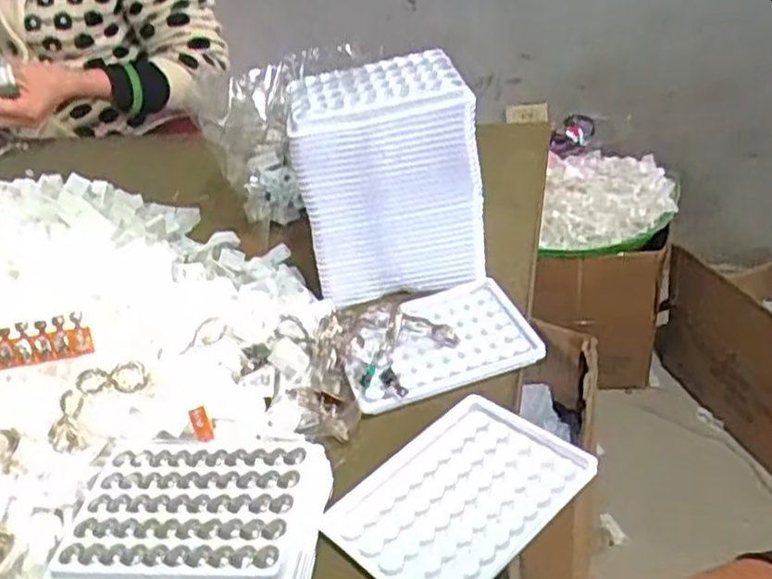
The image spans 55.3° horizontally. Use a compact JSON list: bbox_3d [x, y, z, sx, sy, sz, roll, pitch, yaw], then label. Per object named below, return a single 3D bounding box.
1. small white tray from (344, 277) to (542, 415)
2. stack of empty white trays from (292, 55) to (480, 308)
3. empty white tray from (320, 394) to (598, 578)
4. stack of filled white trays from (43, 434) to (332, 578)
[{"bbox_3d":[0.031,0.031,0.524,0.126,0.018,0.107,-15,35,-8],"label":"small white tray"},{"bbox_3d":[0.000,-0.089,0.573,0.130,0.145,0.094,-11,35,-3],"label":"stack of empty white trays"},{"bbox_3d":[0.038,0.112,0.408,0.127,0.012,0.096,-32,40,-29],"label":"empty white tray"},{"bbox_3d":[-0.103,0.121,0.403,0.134,0.030,0.109,-3,35,9],"label":"stack of filled white trays"}]

